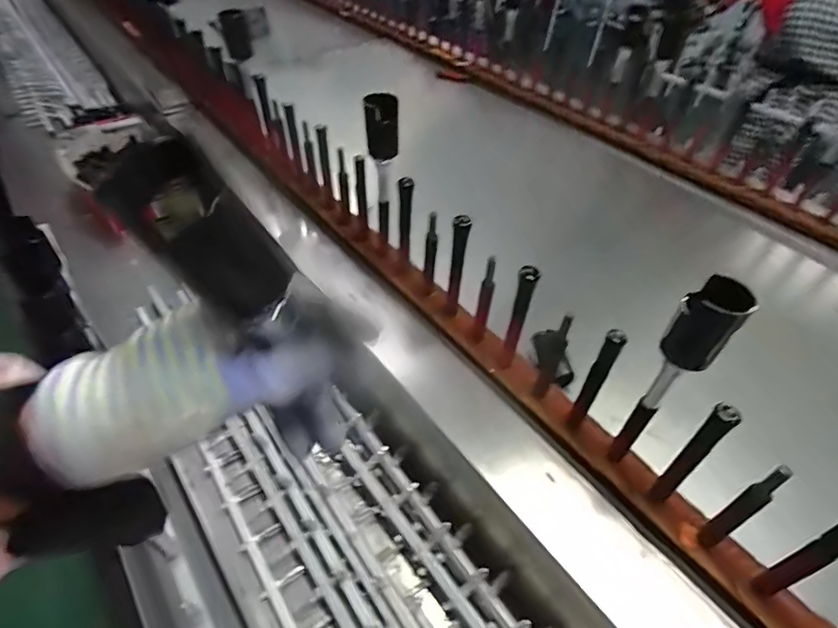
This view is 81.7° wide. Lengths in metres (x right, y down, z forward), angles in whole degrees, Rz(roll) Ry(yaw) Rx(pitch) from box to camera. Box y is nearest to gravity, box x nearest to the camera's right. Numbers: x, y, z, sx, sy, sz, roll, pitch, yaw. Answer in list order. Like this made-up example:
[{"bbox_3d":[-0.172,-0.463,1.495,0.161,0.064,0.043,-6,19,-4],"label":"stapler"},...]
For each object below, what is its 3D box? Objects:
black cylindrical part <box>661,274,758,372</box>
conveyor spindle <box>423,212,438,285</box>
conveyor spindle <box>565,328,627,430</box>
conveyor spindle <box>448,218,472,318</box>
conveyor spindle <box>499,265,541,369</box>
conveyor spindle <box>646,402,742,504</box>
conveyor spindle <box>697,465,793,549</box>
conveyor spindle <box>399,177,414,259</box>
[{"bbox_3d":[0.214,0.007,0.361,0.033,0.064,0.039,-33,55,-32],"label":"black cylindrical part"},{"bbox_3d":[0.015,-0.081,0.616,0.014,0.118,0.022,5,44,0],"label":"conveyor spindle"},{"bbox_3d":[0.171,0.066,0.473,0.015,0.137,0.016,35,52,28],"label":"conveyor spindle"},{"bbox_3d":[0.046,-0.059,0.591,0.018,0.144,0.016,7,44,2],"label":"conveyor spindle"},{"bbox_3d":[0.107,0.007,0.527,0.018,0.135,0.018,19,46,14],"label":"conveyor spindle"},{"bbox_3d":[0.234,0.131,0.426,0.013,0.157,0.018,-21,50,-24],"label":"conveyor spindle"},{"bbox_3d":[0.265,0.165,0.402,0.013,0.132,0.016,-21,50,-24],"label":"conveyor spindle"},{"bbox_3d":[-0.019,-0.125,0.637,0.017,0.122,0.015,1,44,-3],"label":"conveyor spindle"}]

